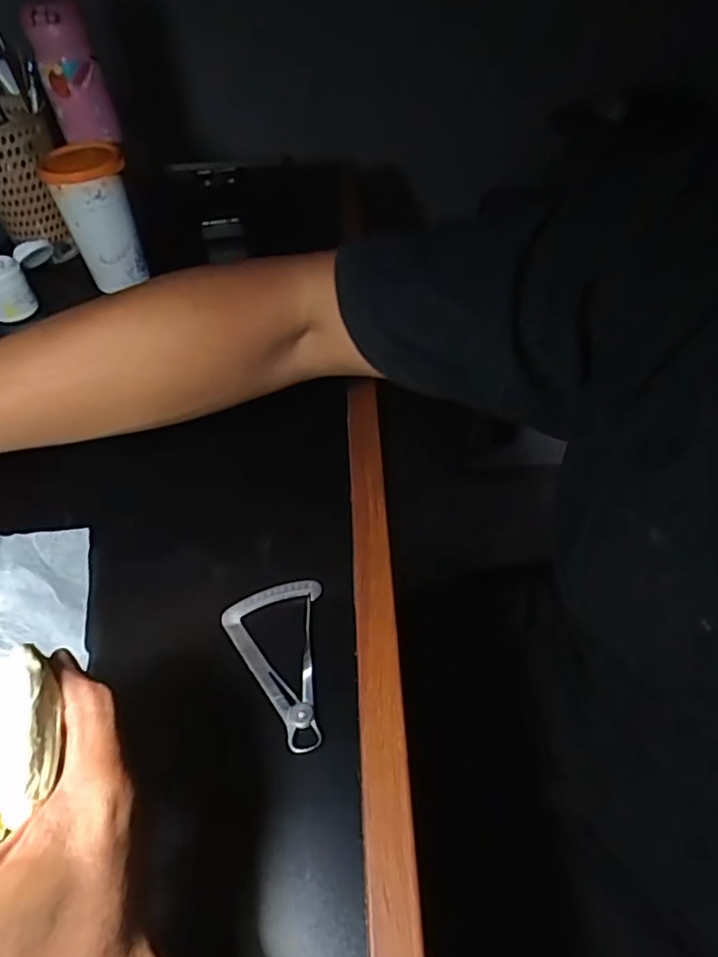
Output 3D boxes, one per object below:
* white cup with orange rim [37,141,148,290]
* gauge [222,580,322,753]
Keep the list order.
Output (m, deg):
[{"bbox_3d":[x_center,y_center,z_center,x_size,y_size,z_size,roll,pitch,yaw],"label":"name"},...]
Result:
[{"bbox_3d":[-0.257,-0.259,0.605,0.067,0.120,0.067,-15,49,-11],"label":"white cup with orange rim"},{"bbox_3d":[-0.052,0.105,0.349,0.059,0.009,0.100,-3,48,0],"label":"gauge"}]

